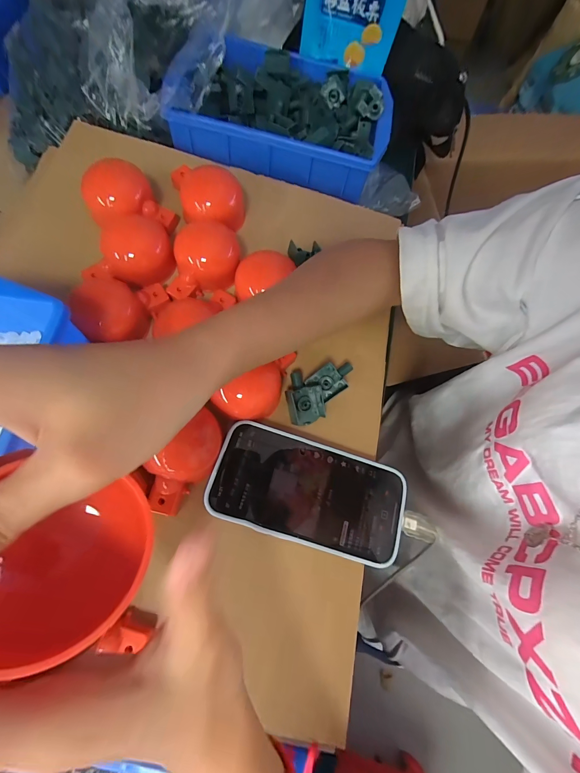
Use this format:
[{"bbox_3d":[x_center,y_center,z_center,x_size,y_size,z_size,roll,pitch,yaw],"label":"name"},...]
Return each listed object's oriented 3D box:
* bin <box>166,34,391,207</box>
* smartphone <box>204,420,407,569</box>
[{"bbox_3d":[0.001,-0.335,0.379,0.235,0.071,0.175,11,70,2],"label":"bin"},{"bbox_3d":[0.016,0.080,0.248,0.148,0.017,0.075,16,71,4],"label":"smartphone"}]

